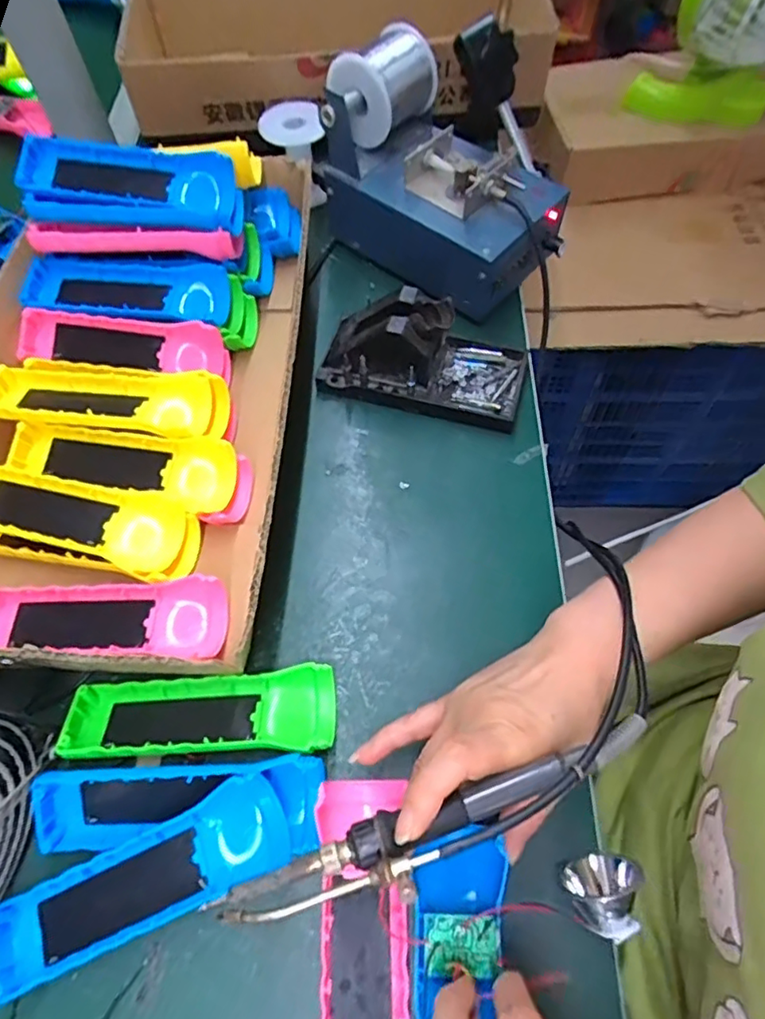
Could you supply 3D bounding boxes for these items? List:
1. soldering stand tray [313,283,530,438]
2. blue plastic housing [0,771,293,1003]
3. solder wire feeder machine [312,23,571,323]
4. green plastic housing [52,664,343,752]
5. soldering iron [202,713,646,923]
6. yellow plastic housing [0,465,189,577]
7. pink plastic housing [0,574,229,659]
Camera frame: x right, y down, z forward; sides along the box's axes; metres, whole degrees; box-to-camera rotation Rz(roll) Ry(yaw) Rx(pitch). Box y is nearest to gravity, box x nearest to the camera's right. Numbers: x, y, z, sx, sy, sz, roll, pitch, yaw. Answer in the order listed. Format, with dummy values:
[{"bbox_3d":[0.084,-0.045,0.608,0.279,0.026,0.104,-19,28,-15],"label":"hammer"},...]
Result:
[{"bbox_3d":[0.034,-0.123,0.452,0.157,0.072,0.076,15,64,8],"label":"soldering stand tray"},{"bbox_3d":[-0.126,0.196,0.307,0.156,0.033,0.044,-22,65,-10],"label":"blue plastic housing"},{"bbox_3d":[0.048,-0.283,0.483,0.195,0.125,0.117,37,70,18],"label":"solder wire feeder machine"},{"bbox_3d":[-0.106,0.121,0.349,0.154,0.029,0.046,-2,63,0],"label":"green plastic housing"},{"bbox_3d":[0.026,0.138,0.253,0.197,0.019,0.029,-21,62,-6],"label":"soldering iron"},{"bbox_3d":[-0.204,0.001,0.376,0.154,0.018,0.048,15,64,9],"label":"yellow plastic housing"},{"bbox_3d":[-0.177,0.069,0.367,0.158,0.027,0.041,0,63,2],"label":"pink plastic housing"}]

